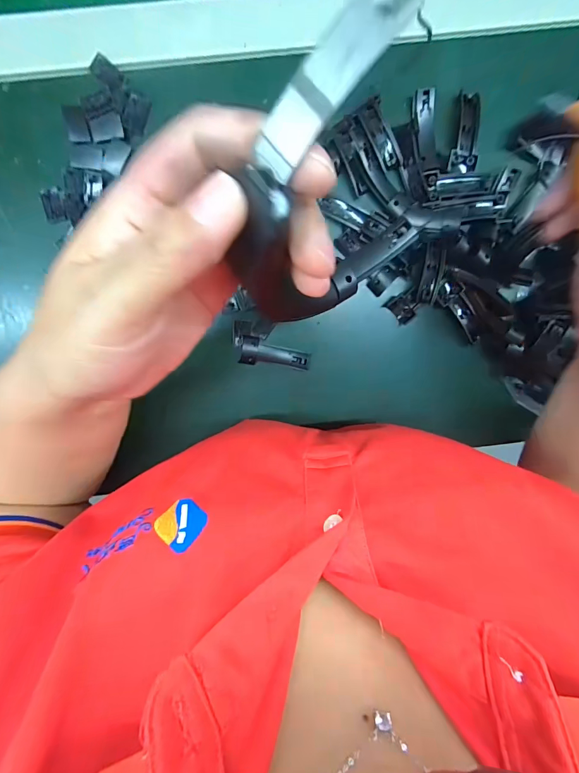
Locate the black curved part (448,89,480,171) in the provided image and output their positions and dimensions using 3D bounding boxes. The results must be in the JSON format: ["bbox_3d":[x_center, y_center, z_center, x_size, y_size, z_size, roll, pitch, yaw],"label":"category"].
[{"bbox_3d":[0.142,-0.207,0.306,0.022,0.007,0.058,-1,99,-3],"label":"black curved part"}]

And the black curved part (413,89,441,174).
[{"bbox_3d":[0.111,-0.206,0.304,0.020,0.007,0.059,-13,100,-1],"label":"black curved part"}]

